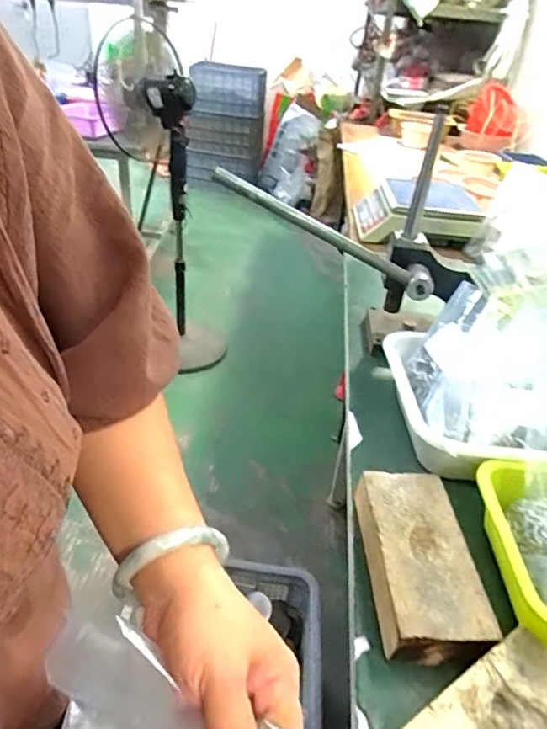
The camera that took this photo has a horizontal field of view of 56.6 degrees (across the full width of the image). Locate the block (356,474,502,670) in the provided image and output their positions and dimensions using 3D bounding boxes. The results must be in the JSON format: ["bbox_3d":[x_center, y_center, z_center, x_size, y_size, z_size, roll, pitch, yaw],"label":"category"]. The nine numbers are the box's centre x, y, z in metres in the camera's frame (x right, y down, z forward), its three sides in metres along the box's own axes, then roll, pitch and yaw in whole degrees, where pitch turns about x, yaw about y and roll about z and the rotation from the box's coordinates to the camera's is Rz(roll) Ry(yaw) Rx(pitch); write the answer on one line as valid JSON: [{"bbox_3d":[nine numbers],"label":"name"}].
[{"bbox_3d":[0.137,0.188,0.492,0.098,0.044,0.182,5,34,-3],"label":"block"}]

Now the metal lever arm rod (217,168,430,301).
[{"bbox_3d":[0.081,-0.191,0.744,0.362,0.041,0.045,25,32,-13],"label":"metal lever arm rod"}]

